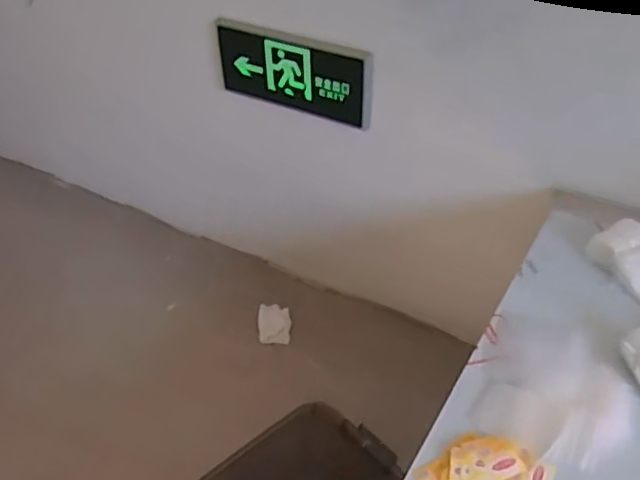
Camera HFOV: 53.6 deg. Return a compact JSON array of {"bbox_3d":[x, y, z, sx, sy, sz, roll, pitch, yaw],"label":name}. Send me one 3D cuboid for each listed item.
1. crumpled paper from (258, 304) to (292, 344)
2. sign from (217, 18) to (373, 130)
[{"bbox_3d":[-0.104,0.193,1.456,0.076,0.019,0.099,0,40,4],"label":"crumpled paper"},{"bbox_3d":[-0.053,-0.319,1.217,0.341,0.152,0.025,23,46,28],"label":"sign"}]

